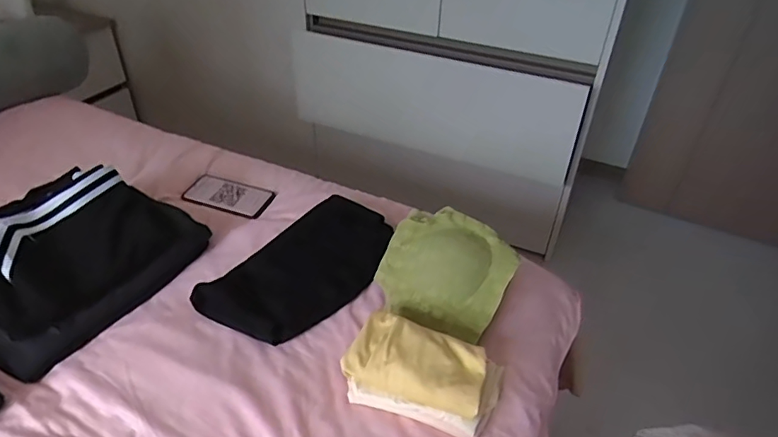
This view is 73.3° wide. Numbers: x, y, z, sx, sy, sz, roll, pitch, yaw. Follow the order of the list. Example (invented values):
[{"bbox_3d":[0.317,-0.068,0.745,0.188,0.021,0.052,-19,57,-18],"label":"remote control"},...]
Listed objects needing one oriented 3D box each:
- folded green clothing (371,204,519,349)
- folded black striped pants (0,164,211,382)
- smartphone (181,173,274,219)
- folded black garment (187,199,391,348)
[{"bbox_3d":[0.083,0.071,0.762,0.183,0.040,0.177,32,71,15],"label":"folded green clothing"},{"bbox_3d":[-0.487,0.042,0.763,0.264,0.125,0.328,22,42,24],"label":"folded black striped pants"},{"bbox_3d":[-0.300,-0.043,0.981,0.176,0.015,0.089,17,40,18],"label":"smartphone"},{"bbox_3d":[-0.127,0.074,0.802,0.167,0.039,0.304,26,44,28],"label":"folded black garment"}]

